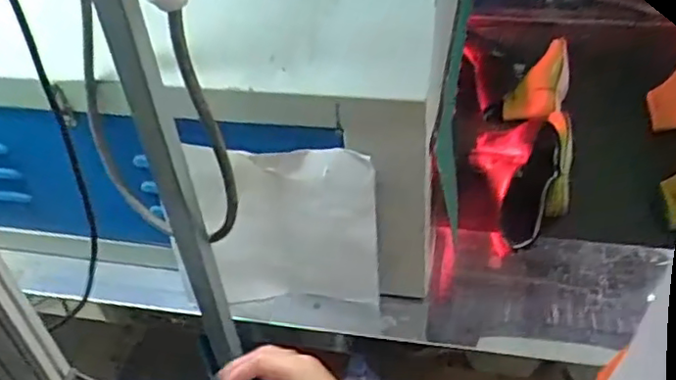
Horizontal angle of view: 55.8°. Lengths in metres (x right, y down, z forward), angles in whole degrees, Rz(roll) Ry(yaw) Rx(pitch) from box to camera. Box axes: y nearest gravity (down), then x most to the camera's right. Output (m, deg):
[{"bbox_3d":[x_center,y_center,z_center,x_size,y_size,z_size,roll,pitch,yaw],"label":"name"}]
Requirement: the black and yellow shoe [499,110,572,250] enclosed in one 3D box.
[{"bbox_3d":[0.343,-0.033,1.032,0.079,0.068,0.305,18,46,24],"label":"black and yellow shoe"}]

